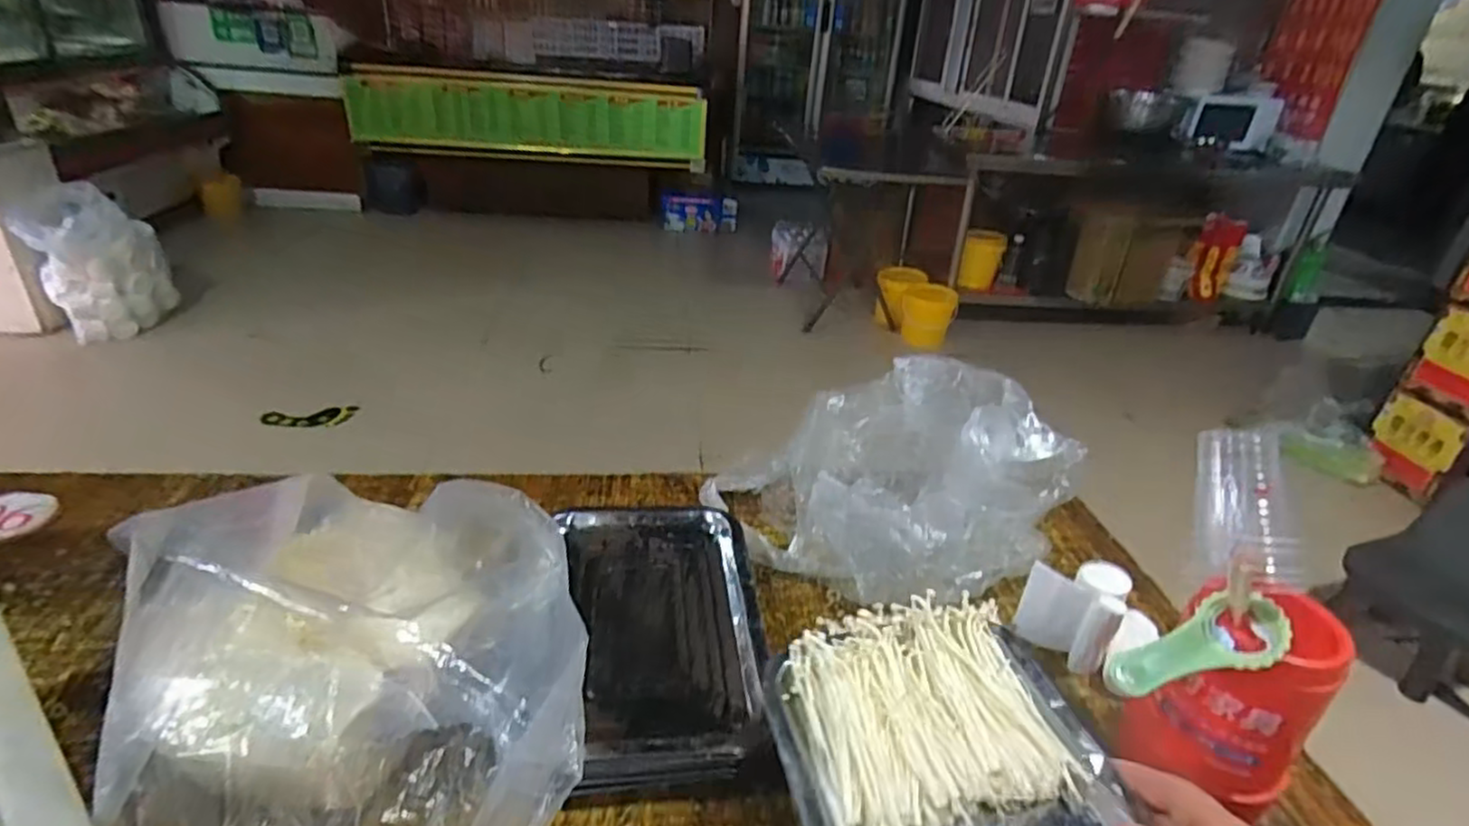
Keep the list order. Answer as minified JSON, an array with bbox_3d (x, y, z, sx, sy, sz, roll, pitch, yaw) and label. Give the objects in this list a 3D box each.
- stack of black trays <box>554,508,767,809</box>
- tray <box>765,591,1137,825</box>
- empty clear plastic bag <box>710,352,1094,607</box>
[{"bbox_3d":[-0.059,0.167,0.555,0.149,0.036,0.245,1,29,-8],"label":"stack of black trays"},{"bbox_3d":[0.132,0.223,0.403,0.185,0.039,0.255,-8,36,-11],"label":"tray"},{"bbox_3d":[0.171,0.047,0.712,0.295,0.143,0.318,23,35,31],"label":"empty clear plastic bag"}]

